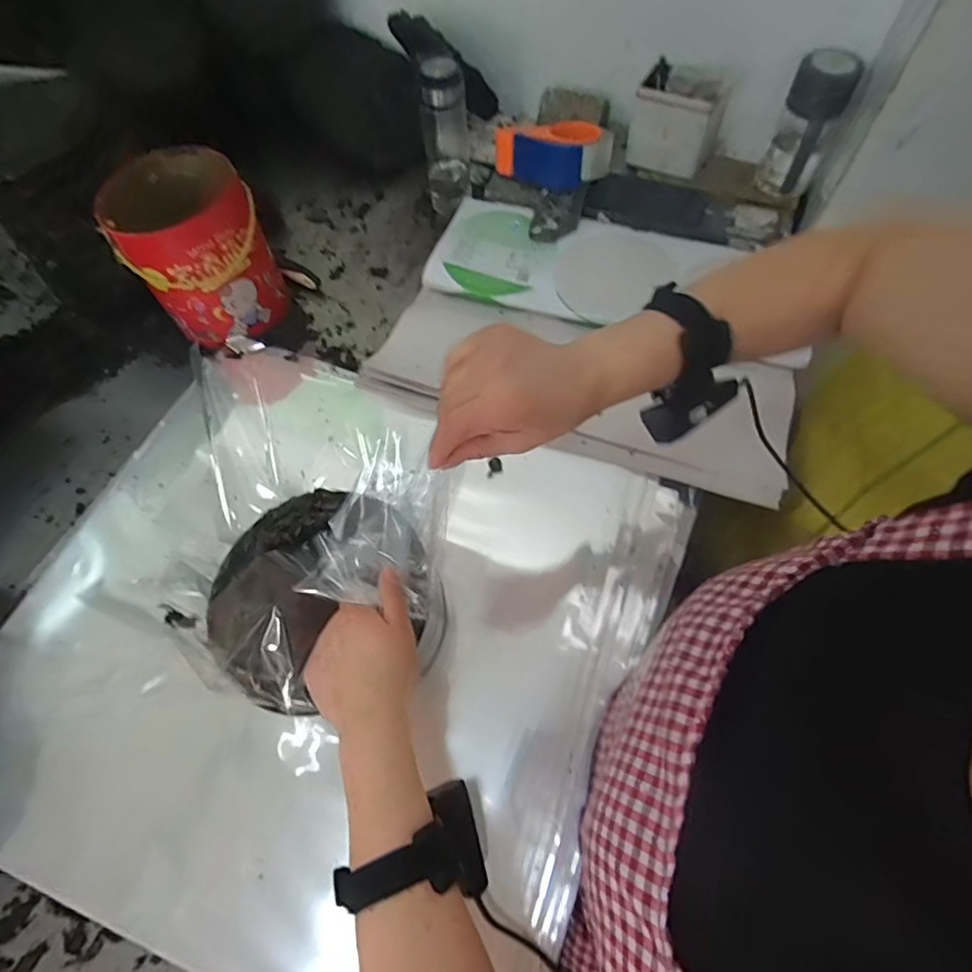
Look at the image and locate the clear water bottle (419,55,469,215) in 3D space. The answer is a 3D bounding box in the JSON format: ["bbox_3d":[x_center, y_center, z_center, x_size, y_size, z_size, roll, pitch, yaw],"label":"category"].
[{"bbox_3d":[-0.061,-0.532,0.821,0.064,0.205,0.069,-2,61,0],"label":"clear water bottle"}]

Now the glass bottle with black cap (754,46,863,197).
[{"bbox_3d":[0.460,-0.522,0.766,0.080,0.155,0.079,23,65,14],"label":"glass bottle with black cap"}]

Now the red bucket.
[{"bbox_3d":[-0.379,-0.316,0.711,0.164,0.162,0.174,-1,61,1],"label":"red bucket"}]

